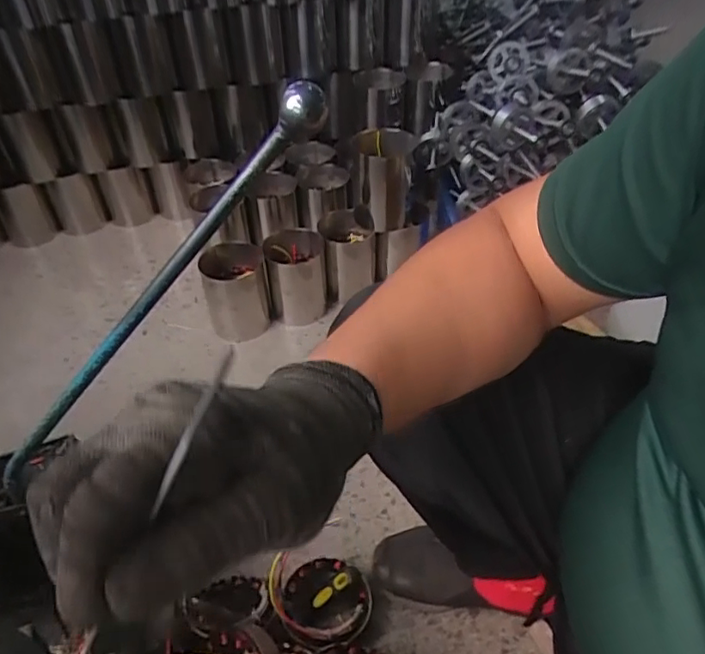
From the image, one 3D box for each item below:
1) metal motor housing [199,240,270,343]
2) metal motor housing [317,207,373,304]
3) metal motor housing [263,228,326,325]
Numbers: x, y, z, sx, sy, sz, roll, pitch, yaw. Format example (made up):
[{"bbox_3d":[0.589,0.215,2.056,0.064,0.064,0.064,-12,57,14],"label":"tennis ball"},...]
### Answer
[{"bbox_3d":[-0.235,-0.071,1.149,0.120,0.161,0.125,-13,45,-11],"label":"metal motor housing"},{"bbox_3d":[-0.011,-0.155,1.216,0.115,0.147,0.132,-1,44,1],"label":"metal motor housing"},{"bbox_3d":[-0.116,-0.103,1.173,0.118,0.158,0.119,-7,44,-6],"label":"metal motor housing"}]

